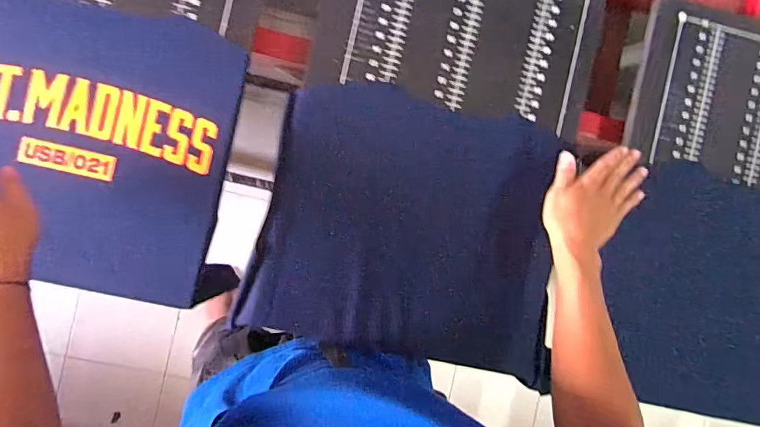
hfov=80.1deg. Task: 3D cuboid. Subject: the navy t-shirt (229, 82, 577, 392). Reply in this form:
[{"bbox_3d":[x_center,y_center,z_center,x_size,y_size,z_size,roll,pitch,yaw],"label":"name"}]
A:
[{"bbox_3d":[0.055,0.023,0.646,0.423,0.027,0.357,11,89,-3],"label":"navy t-shirt"}]

